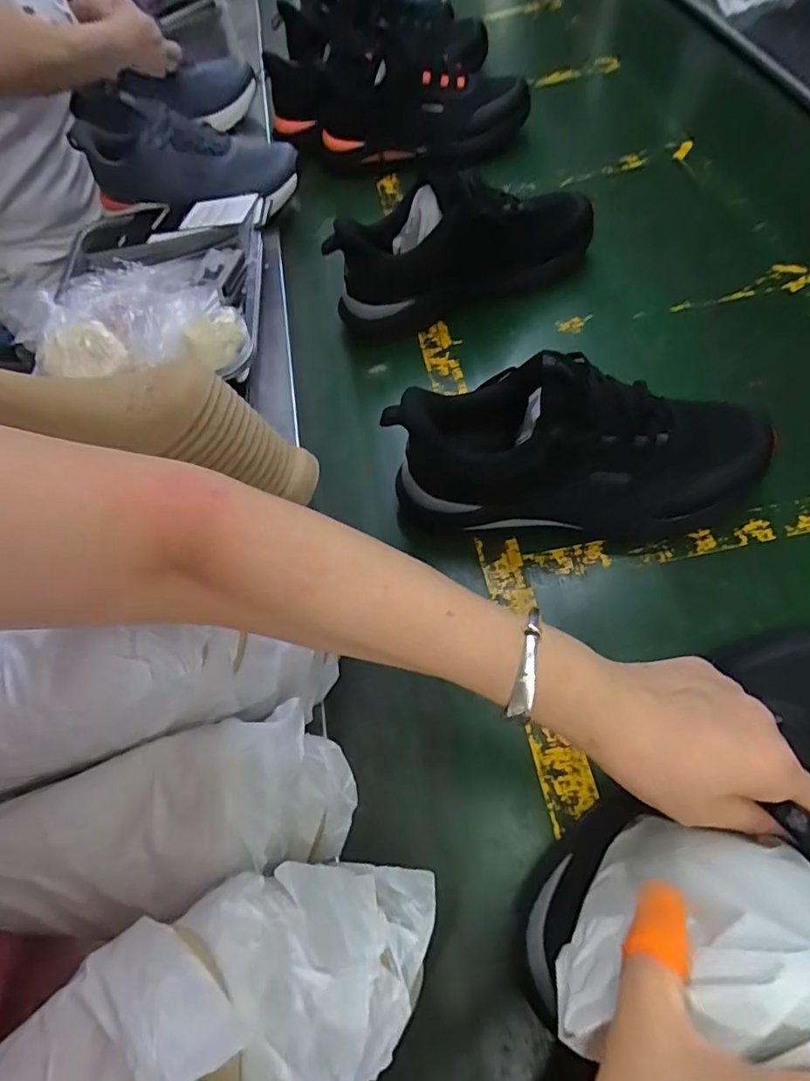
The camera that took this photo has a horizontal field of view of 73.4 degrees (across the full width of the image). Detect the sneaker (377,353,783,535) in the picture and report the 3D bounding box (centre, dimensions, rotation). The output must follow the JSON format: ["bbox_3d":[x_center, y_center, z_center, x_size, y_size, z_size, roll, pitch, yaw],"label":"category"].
[{"bbox_3d":[0.146,-0.083,0.450,0.303,0.157,0.094,-3,61,9],"label":"sneaker"}]

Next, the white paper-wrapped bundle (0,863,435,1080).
[{"bbox_3d":[-0.111,0.233,0.232,0.263,0.114,0.100,-28,60,-5],"label":"white paper-wrapped bundle"}]

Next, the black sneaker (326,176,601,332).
[{"bbox_3d":[0.064,-0.341,0.625,0.305,0.141,0.097,-19,61,-1],"label":"black sneaker"}]

